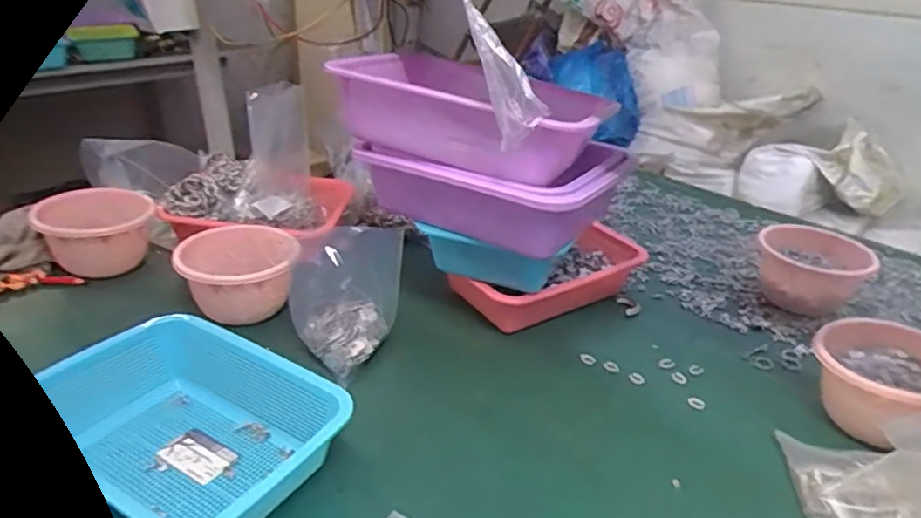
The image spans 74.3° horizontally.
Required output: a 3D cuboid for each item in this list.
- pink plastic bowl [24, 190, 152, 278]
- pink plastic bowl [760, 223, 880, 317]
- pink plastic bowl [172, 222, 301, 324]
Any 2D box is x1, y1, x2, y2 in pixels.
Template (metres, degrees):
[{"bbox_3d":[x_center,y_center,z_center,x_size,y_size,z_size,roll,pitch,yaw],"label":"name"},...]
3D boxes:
[{"bbox_3d":[-0.492,-0.027,0.836,0.134,0.107,0.117,-15,32,-26],"label":"pink plastic bowl"},{"bbox_3d":[0.506,0.018,0.879,0.132,0.086,0.161,27,37,37],"label":"pink plastic bowl"},{"bbox_3d":[-0.284,0.021,0.781,0.131,0.093,0.136,2,28,-1],"label":"pink plastic bowl"}]

